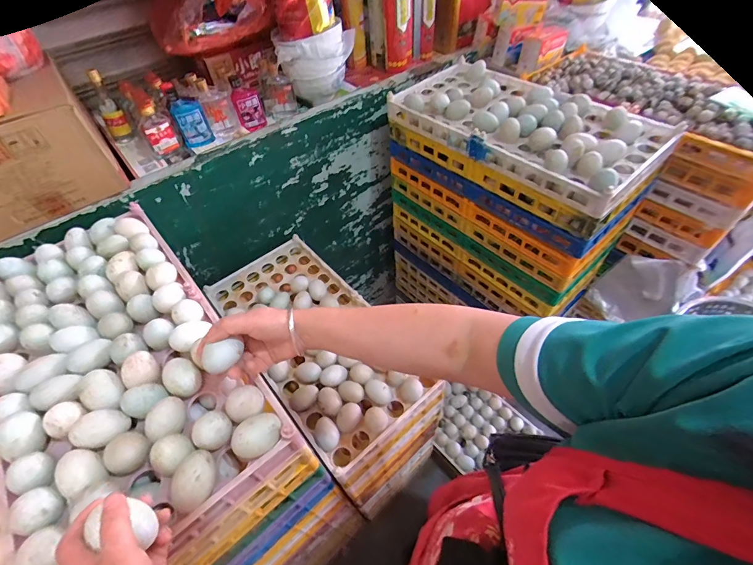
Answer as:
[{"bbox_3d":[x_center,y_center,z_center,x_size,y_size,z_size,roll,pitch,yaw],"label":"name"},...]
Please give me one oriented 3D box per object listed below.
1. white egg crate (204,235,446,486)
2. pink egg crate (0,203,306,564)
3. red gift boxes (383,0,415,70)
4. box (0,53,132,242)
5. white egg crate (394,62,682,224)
[{"bbox_3d":[-0.148,0.132,0.874,0.288,0.102,0.594,-35,57,-22],"label":"white egg crate"},{"bbox_3d":[-0.386,0.104,0.524,0.290,0.066,0.562,-35,57,-23],"label":"pink egg crate"},{"bbox_3d":[0.061,-0.755,0.987,0.074,0.274,0.122,17,54,17],"label":"red gift boxes"},{"bbox_3d":[-0.685,-0.258,0.692,0.272,0.173,0.248,-33,57,-21],"label":"box"},{"bbox_3d":[0.307,-0.367,0.813,0.256,0.097,0.564,-36,58,-23],"label":"white egg crate"}]

